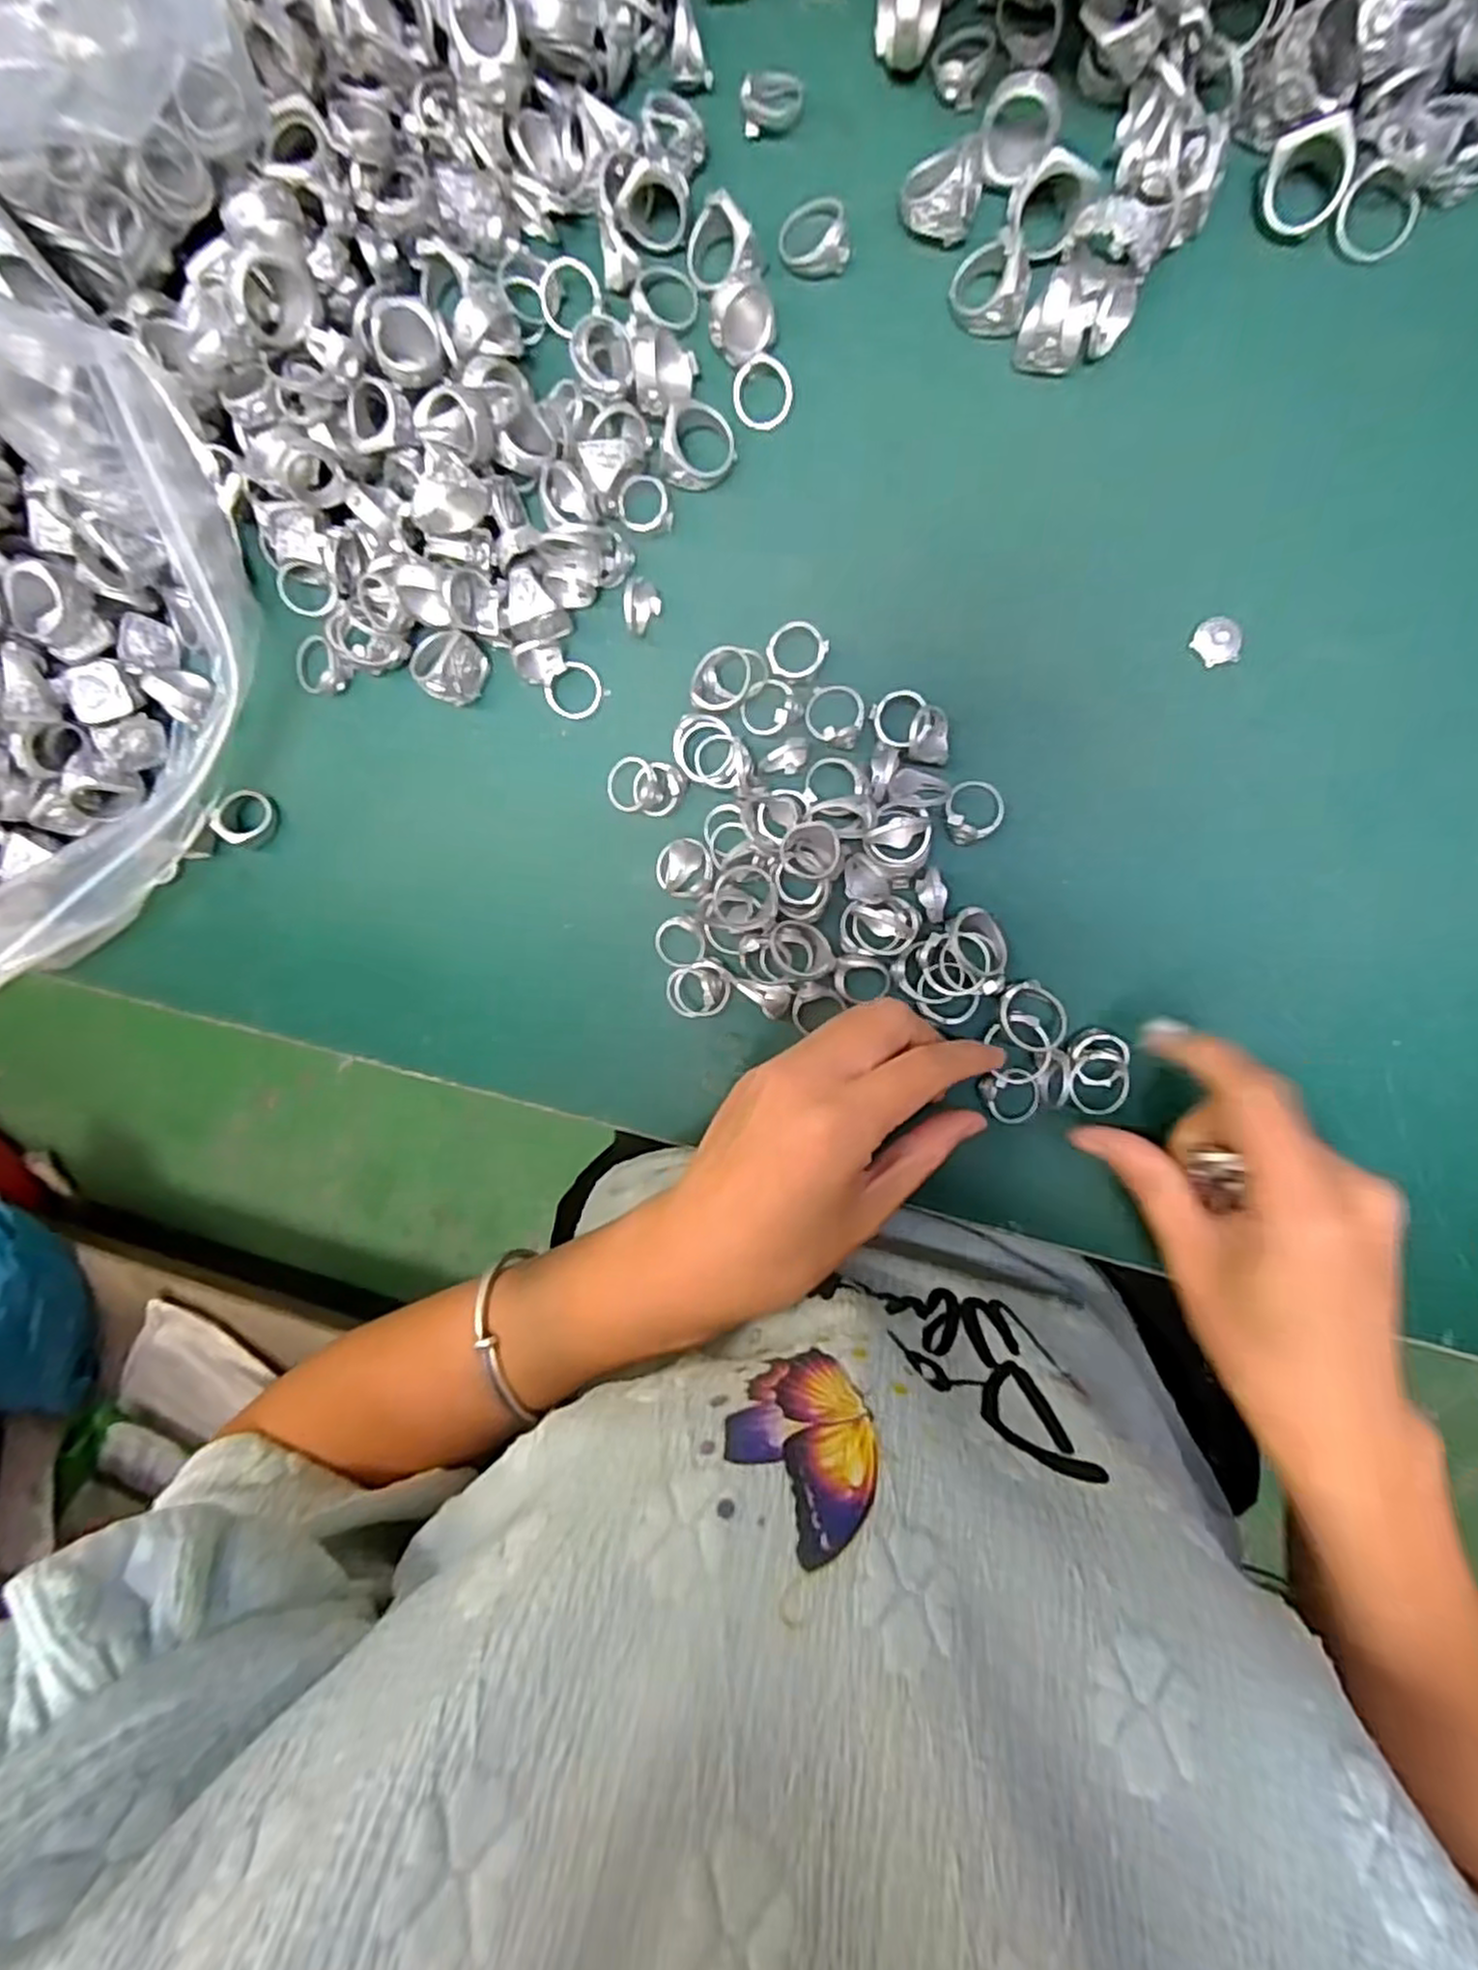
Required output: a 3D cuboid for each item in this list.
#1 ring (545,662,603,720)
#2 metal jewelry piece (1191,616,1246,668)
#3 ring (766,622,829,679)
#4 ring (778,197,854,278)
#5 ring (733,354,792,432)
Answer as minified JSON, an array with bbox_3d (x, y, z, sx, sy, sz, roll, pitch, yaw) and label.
[{"bbox_3d":[-0.065,-0.117,0.306,0.022,0.004,0.020,-43,100,6],"label":"ring"},{"bbox_3d":[0.171,-0.123,0.273,0.016,0.004,0.016,1,98,8],"label":"metal jewelry piece"},{"bbox_3d":[0.022,-0.127,0.291,0.020,0.006,0.021,2,105,8],"label":"ring"},{"bbox_3d":[0.026,-0.270,0.275,0.024,0.011,0.028,-22,94,10],"label":"ring"},{"bbox_3d":[0.009,-0.220,0.284,0.022,0.004,0.023,1,98,8],"label":"ring"}]

